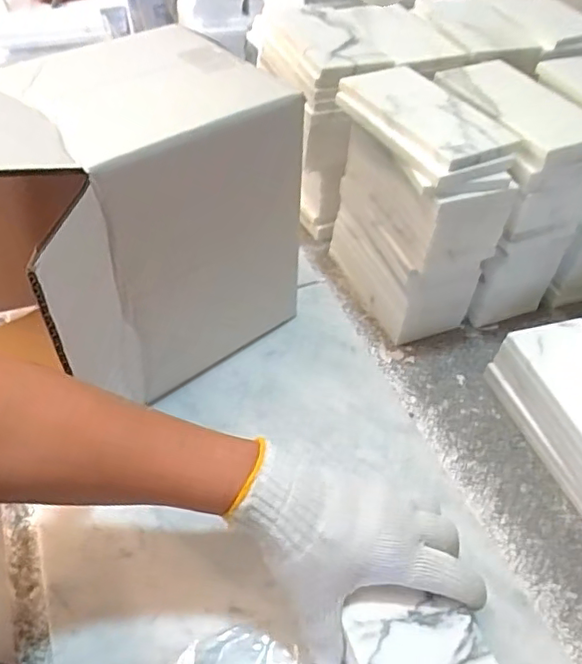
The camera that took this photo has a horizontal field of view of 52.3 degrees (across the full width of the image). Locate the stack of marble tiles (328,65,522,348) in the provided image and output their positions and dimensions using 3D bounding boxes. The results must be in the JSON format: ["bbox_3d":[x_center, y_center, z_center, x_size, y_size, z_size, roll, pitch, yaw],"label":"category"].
[{"bbox_3d":[0.109,-0.117,0.562,0.087,0.194,0.169,-17,50,-20],"label":"stack of marble tiles"}]

